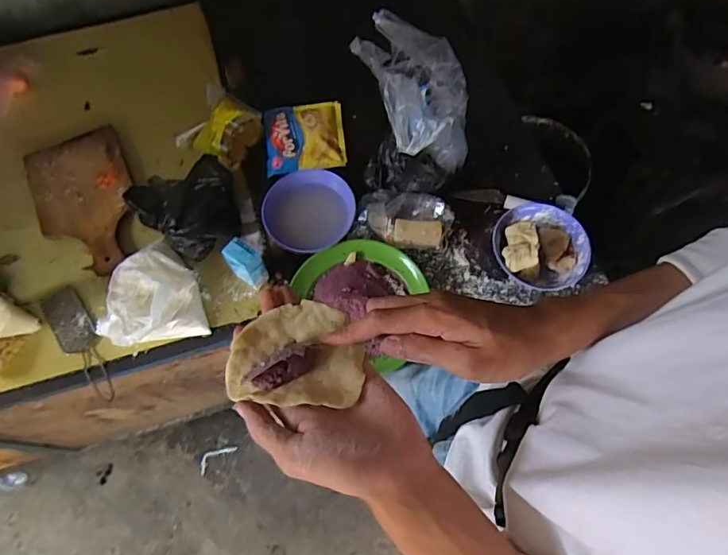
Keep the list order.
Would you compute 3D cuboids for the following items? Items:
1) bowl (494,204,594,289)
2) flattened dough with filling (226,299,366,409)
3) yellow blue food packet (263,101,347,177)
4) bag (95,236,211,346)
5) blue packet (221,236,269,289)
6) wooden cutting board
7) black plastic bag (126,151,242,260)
[{"bbox_3d":[0.274,-0.049,0.756,0.141,0.061,0.144,0,66,-1],"label":"bowl"},{"bbox_3d":[-0.053,0.055,0.364,0.101,0.031,0.079,-2,66,0],"label":"flattened dough with filling"},{"bbox_3d":[-0.106,-0.251,0.866,0.136,0.027,0.139,-5,66,-3],"label":"yellow blue food packet"},{"bbox_3d":[-0.338,0.023,0.756,0.147,0.054,0.168,-17,67,-9],"label":"bag"},{"bbox_3d":[-0.180,-0.021,0.748,0.057,0.074,0.033,36,70,14],"label":"blue packet"},{"bbox_3d":[-0.483,-0.134,0.846,0.160,0.013,0.284,-23,68,-11],"label":"wooden cutting board"},{"bbox_3d":[-0.286,-0.109,0.799,0.157,0.055,0.151,-21,68,-10],"label":"black plastic bag"}]

